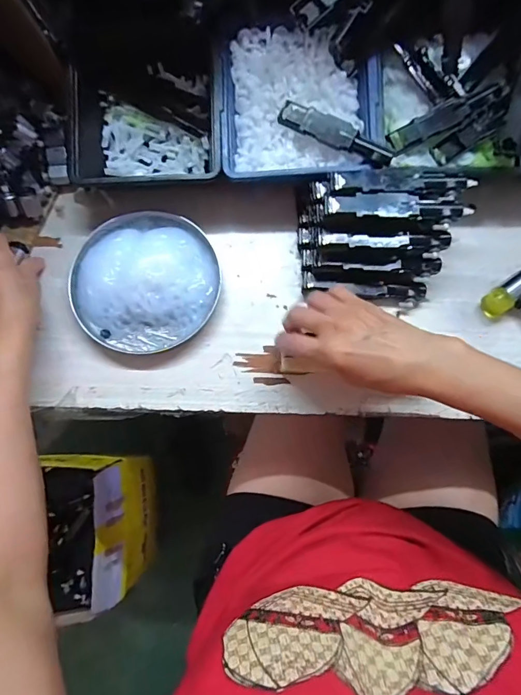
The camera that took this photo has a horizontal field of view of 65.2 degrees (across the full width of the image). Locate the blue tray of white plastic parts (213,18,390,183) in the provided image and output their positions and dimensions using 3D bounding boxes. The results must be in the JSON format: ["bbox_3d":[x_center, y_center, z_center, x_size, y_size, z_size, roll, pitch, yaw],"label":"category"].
[{"bbox_3d":[0.037,-0.237,0.396,0.151,0.036,0.141,-4,78,-1],"label":"blue tray of white plastic parts"}]

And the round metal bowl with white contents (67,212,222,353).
[{"bbox_3d":[-0.115,-0.069,0.398,0.143,0.031,0.139,0,78,0],"label":"round metal bowl with white contents"}]

